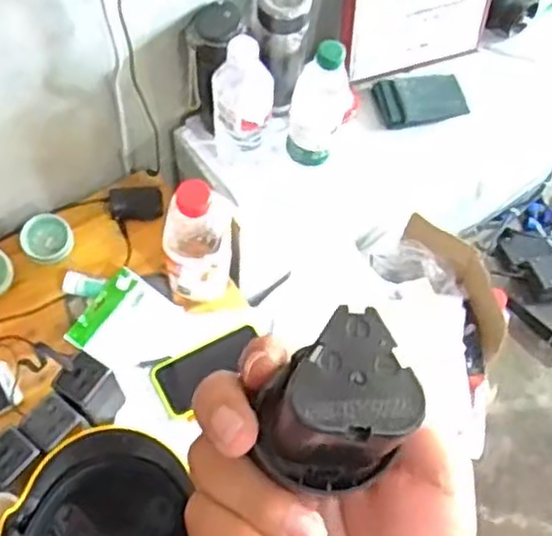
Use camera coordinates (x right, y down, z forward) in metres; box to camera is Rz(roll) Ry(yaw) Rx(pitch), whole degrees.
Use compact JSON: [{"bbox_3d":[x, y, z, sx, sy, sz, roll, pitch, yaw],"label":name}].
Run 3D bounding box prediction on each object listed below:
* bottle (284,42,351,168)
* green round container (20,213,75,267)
[{"bbox_3d":[0.051,-0.191,0.901,0.066,0.175,0.058,11,65,3],"label":"bottle"},{"bbox_3d":[-0.299,-0.038,0.983,0.065,0.041,0.065,1,65,-2],"label":"green round container"}]

